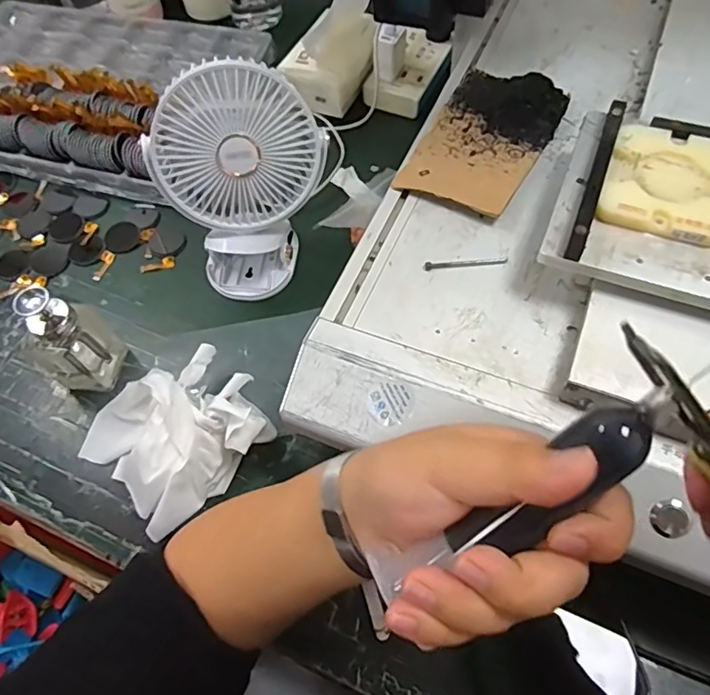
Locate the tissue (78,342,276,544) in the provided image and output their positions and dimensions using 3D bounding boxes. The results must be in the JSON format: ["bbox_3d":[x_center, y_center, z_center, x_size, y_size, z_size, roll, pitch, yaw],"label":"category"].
[{"bbox_3d":[-0.161,0.062,0.468,0.145,0.075,0.136,38,69,22],"label":"tissue"}]

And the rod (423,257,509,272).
[{"bbox_3d":[0.080,-0.062,0.394,0.059,0.004,0.007,-5,60,2],"label":"rod"}]

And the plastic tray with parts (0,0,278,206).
[{"bbox_3d":[-0.369,-0.365,0.729,0.433,0.066,0.330,16,63,13],"label":"plastic tray with parts"}]

